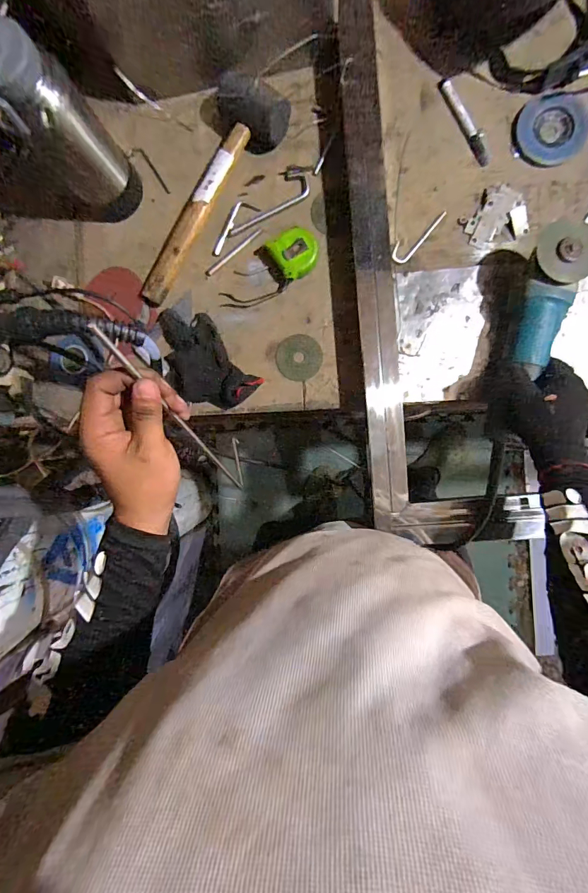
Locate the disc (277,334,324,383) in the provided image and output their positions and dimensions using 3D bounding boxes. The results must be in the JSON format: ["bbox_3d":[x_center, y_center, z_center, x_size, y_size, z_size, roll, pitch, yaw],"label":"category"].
[{"bbox_3d":[0.008,-0.134,0.612,0.068,0.006,0.066,6,91,5],"label":"disc"}]

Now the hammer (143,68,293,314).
[{"bbox_3d":[-0.120,-0.353,0.573,0.102,0.070,0.316,28,93,4],"label":"hammer"}]

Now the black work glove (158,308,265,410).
[{"bbox_3d":[-0.144,-0.129,0.624,0.107,0.028,0.176,-41,87,4],"label":"black work glove"}]

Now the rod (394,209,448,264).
[{"bbox_3d":[0.179,-0.306,0.586,0.028,0.004,0.096,45,94,3],"label":"rod"}]

